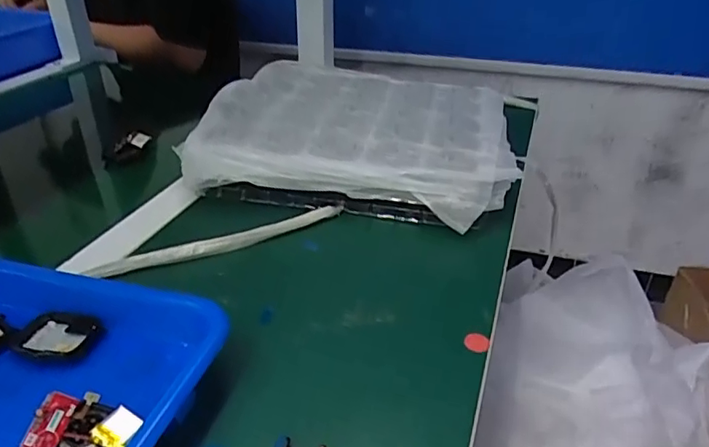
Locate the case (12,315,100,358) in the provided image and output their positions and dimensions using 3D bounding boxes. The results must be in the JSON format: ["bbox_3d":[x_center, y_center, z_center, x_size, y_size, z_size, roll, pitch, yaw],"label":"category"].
[{"bbox_3d":[-0.181,0.068,0.329,0.043,0.007,0.038,7,32,11],"label":"case"}]

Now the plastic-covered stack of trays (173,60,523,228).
[{"bbox_3d":[0.003,-0.088,0.551,0.290,0.066,0.221,7,32,10],"label":"plastic-covered stack of trays"}]

